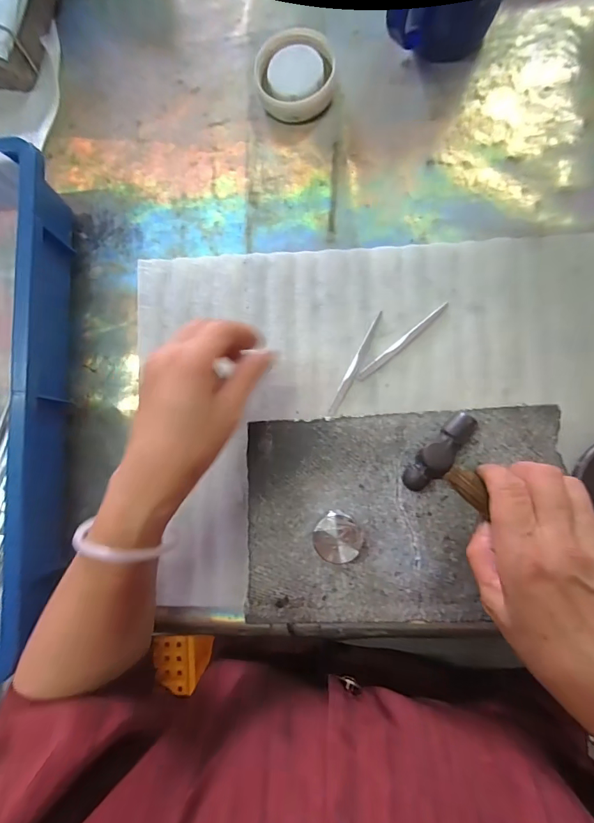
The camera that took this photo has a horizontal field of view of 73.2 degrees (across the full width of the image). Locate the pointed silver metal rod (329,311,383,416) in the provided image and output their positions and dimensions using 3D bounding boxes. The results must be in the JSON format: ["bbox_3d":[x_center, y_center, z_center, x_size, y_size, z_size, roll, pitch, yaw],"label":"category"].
[{"bbox_3d":[0.053,-0.043,0.357,0.009,0.004,0.100,26,86,8],"label":"pointed silver metal rod"}]

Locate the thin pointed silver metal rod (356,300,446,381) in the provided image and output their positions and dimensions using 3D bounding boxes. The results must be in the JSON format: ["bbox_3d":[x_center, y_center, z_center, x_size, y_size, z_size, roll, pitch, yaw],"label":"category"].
[{"bbox_3d":[0.094,-0.062,0.355,0.100,0.005,0.008,-40,81,0],"label":"thin pointed silver metal rod"}]

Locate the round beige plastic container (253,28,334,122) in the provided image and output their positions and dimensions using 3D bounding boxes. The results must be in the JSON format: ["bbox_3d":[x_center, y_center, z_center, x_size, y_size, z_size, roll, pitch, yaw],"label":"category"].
[{"bbox_3d":[-0.001,-0.316,0.378,0.071,0.027,0.074,-1,83,6],"label":"round beige plastic container"}]

